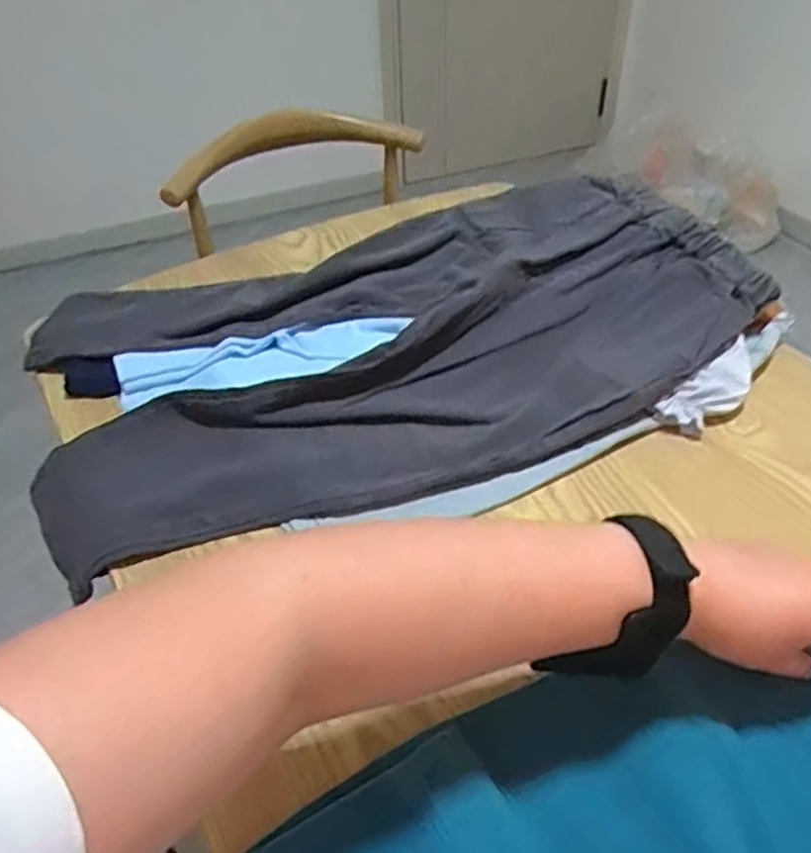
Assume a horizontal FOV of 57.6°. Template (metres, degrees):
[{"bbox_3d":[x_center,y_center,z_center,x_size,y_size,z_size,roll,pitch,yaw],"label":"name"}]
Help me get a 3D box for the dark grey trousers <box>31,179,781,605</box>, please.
[{"bbox_3d":[-0.014,-0.085,0.655,0.594,0.085,0.359,-17,43,-15],"label":"dark grey trousers"}]

